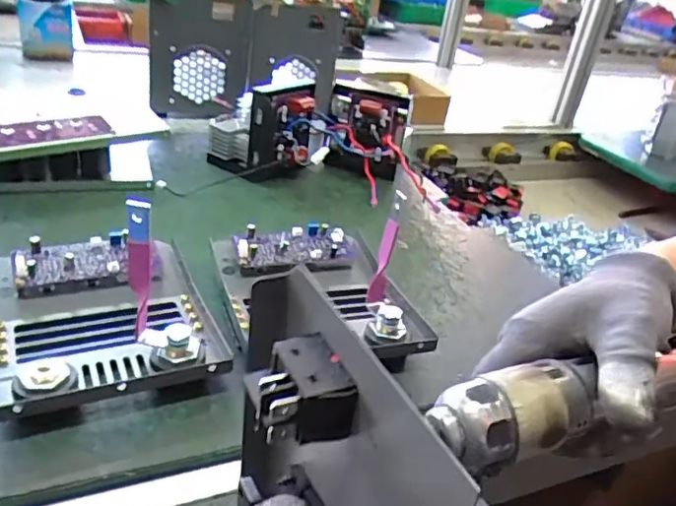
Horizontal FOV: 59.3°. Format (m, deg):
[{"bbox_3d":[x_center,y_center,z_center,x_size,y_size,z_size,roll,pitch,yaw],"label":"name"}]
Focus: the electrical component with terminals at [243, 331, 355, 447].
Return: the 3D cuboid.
[{"bbox_3d":[-0.014,0.045,0.193,0.029,0.020,0.030,-7,33,-26],"label":"electrical component with terminals"}]

